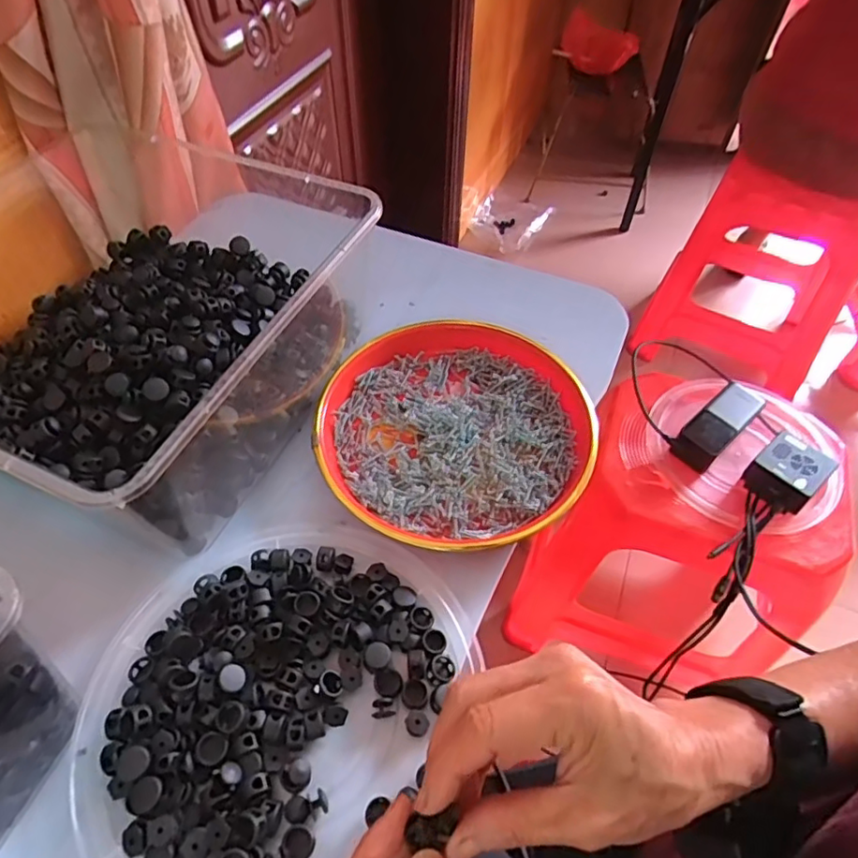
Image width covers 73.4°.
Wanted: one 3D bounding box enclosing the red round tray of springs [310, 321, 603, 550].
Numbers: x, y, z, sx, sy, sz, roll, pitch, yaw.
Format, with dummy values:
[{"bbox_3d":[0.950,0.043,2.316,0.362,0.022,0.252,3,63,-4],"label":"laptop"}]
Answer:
[{"bbox_3d":[0.022,-0.004,0.468,0.213,0.021,0.211,0,53,-1],"label":"red round tray of springs"}]

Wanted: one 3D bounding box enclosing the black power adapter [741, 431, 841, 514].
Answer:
[{"bbox_3d":[0.445,0.053,0.714,0.087,0.041,0.074,-36,61,-25],"label":"black power adapter"}]

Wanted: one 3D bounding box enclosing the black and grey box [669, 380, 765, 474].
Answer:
[{"bbox_3d":[0.379,-0.006,0.755,0.138,0.044,0.053,-36,61,-25],"label":"black and grey box"}]

